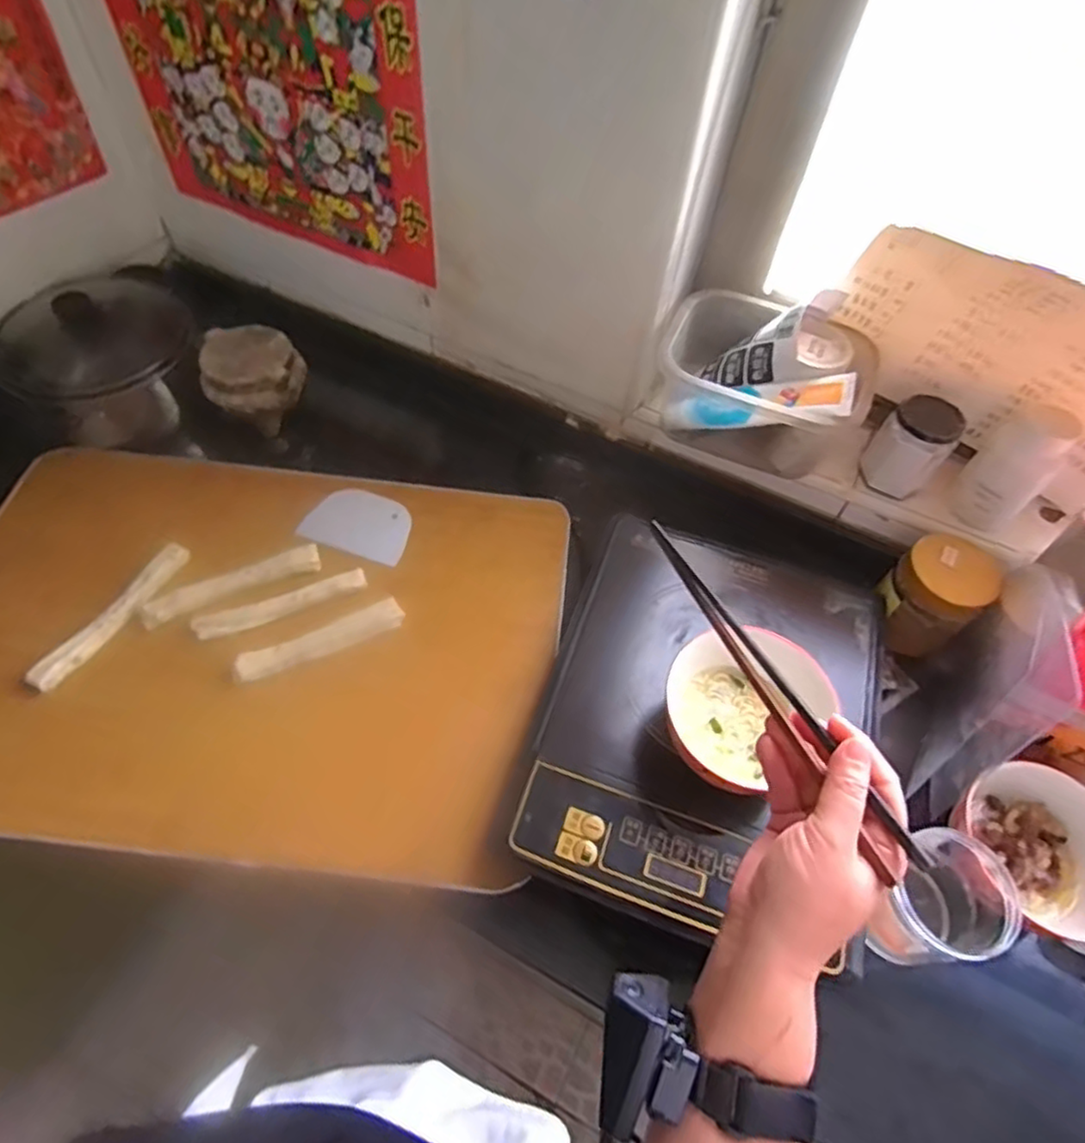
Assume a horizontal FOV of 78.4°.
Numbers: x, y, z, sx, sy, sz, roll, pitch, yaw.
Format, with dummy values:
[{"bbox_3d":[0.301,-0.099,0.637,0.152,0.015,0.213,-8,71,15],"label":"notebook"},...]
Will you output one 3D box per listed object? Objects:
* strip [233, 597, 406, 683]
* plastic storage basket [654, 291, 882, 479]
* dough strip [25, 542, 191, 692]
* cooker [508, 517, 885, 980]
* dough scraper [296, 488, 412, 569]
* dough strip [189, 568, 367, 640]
[{"bbox_3d":[-0.206,0.062,0.620,0.152,0.014,0.027,-20,60,-16],"label":"strip"},{"bbox_3d":[0.216,-0.187,0.663,0.188,0.105,0.132,24,59,12],"label":"plastic storage basket"},{"bbox_3d":[-0.396,0.039,0.618,0.024,0.017,0.168,27,59,14],"label":"dough strip"},{"bbox_3d":[0.145,0.118,0.577,0.264,0.041,0.352,18,58,9],"label":"cooker"},{"bbox_3d":[-0.191,-0.051,0.704,0.109,0.006,0.077,22,63,11],"label":"dough scraper"},{"bbox_3d":[-0.249,0.030,0.635,0.159,0.009,0.020,-18,60,-14],"label":"dough strip"}]

